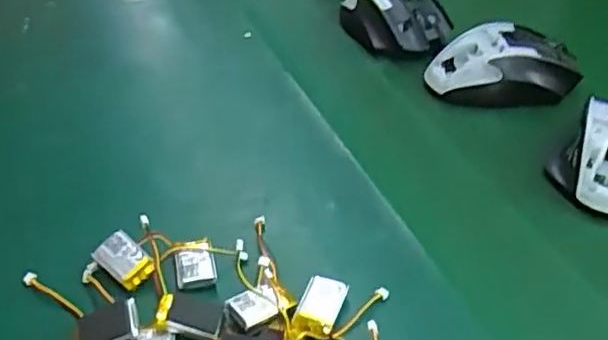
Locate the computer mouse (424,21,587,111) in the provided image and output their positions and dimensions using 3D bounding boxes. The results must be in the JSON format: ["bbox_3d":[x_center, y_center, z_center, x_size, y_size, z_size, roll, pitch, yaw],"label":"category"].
[{"bbox_3d":[0.152,-0.078,0.496,0.106,0.041,0.061,-10,40,-11],"label":"computer mouse"}]

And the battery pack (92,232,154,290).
[{"bbox_3d":[-0.097,0.048,0.347,0.031,0.004,0.020,36,77,18],"label":"battery pack"}]

